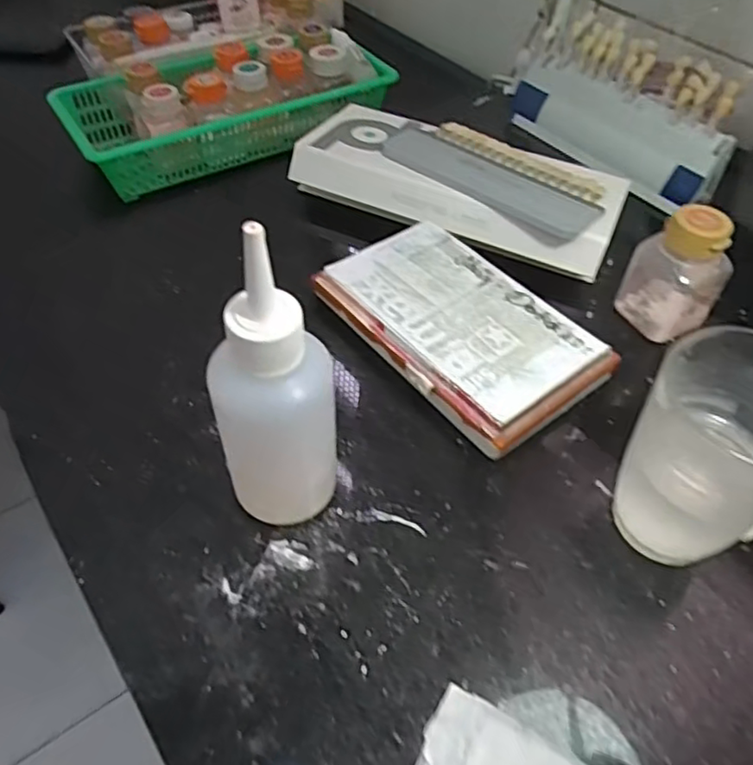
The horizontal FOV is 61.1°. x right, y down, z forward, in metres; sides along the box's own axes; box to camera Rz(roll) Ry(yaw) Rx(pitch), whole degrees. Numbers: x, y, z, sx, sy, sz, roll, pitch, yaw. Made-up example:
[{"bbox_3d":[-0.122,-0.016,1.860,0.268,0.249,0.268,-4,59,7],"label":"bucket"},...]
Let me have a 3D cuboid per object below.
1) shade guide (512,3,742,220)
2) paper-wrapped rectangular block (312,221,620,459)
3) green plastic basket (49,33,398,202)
[{"bbox_3d":[0.177,-0.204,0.475,0.059,0.080,0.175,-24,55,-20],"label":"shade guide"},{"bbox_3d":[0.045,-0.032,0.360,0.092,0.022,0.148,-31,57,-24],"label":"paper-wrapped rectangular block"},{"bbox_3d":[-0.141,-0.267,0.601,0.280,0.068,0.131,-26,56,-23],"label":"green plastic basket"}]

